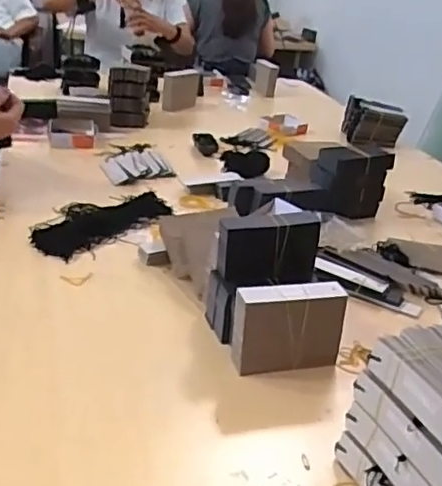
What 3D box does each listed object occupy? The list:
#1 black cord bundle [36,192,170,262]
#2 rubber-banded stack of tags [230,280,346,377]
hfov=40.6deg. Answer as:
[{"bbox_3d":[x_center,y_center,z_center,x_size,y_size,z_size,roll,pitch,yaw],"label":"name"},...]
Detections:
[{"bbox_3d":[-0.209,-0.044,1.035,0.134,0.016,0.280,22,30,28],"label":"black cord bundle"},{"bbox_3d":[0.080,0.100,0.703,0.132,0.102,0.033,-2,27,-17],"label":"rubber-banded stack of tags"}]

